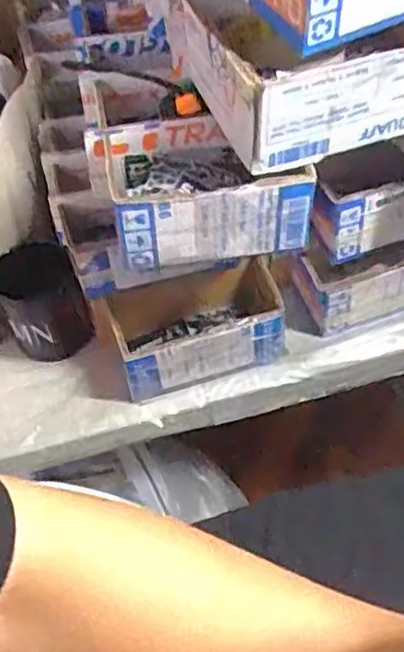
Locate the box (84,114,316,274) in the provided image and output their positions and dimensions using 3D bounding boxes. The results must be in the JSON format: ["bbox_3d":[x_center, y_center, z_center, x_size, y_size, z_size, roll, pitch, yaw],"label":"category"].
[{"bbox_3d":[-0.003,-0.109,0.553,0.158,0.067,0.105,-12,53,-4],"label":"box"}]

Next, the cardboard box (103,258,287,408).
[{"bbox_3d":[-0.001,0.001,0.676,0.170,0.081,0.088,-18,53,-9],"label":"cardboard box"}]

